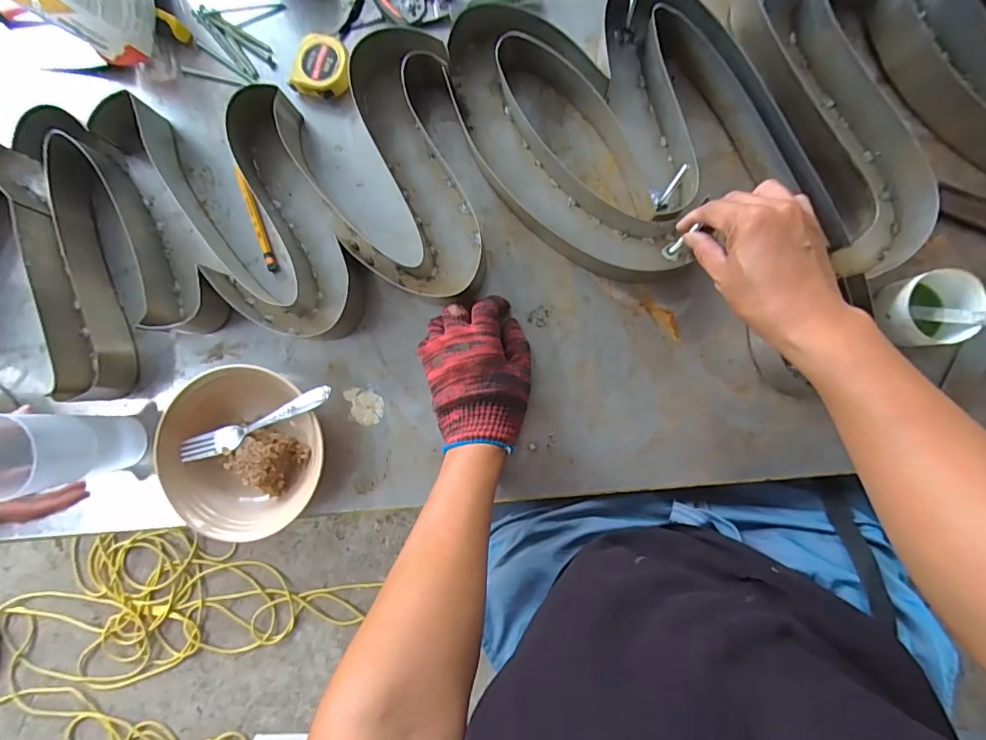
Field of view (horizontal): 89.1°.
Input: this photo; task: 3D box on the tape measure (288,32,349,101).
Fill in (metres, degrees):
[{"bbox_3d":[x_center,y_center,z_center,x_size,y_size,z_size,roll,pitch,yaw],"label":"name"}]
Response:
[{"bbox_3d":[-0.180,-0.324,0.538,0.060,0.028,0.058,13,90,6],"label":"tape measure"}]

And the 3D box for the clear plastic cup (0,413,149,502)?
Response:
[{"bbox_3d":[-0.417,0.077,0.493,0.070,0.140,0.068,0,88,6],"label":"clear plastic cup"}]

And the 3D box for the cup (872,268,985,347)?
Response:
[{"bbox_3d":[0.394,-0.054,0.458,0.066,0.050,0.064,0,88,6],"label":"cup"}]

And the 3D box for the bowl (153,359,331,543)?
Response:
[{"bbox_3d":[-0.244,0.078,0.505,0.161,0.073,0.153,0,88,6],"label":"bowl"}]

